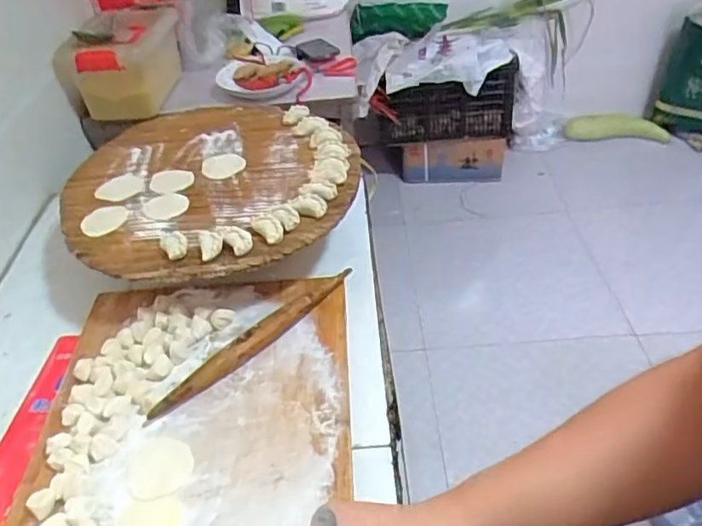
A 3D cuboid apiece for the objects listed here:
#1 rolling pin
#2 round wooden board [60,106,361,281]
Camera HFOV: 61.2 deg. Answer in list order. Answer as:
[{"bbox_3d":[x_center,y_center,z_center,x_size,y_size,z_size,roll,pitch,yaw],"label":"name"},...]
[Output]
[{"bbox_3d":[-0.121,0.093,0.785,0.029,0.035,0.331,30,52,34],"label":"rolling pin"},{"bbox_3d":[-0.219,-0.150,0.950,0.446,0.036,0.460,-3,41,3],"label":"round wooden board"}]

